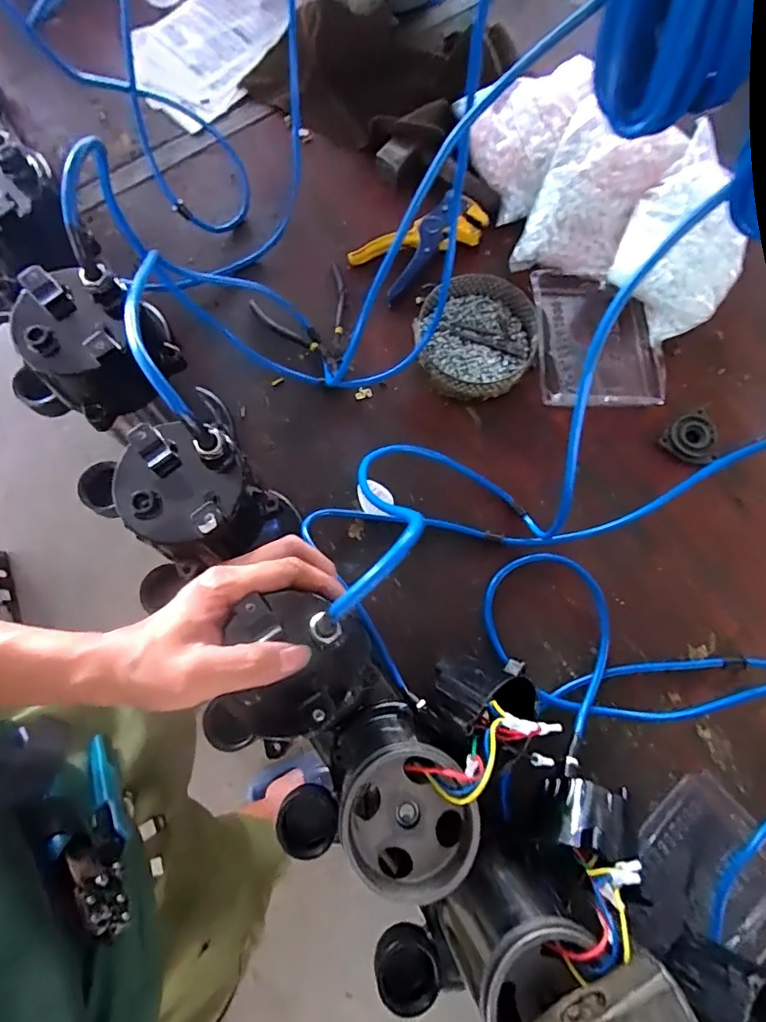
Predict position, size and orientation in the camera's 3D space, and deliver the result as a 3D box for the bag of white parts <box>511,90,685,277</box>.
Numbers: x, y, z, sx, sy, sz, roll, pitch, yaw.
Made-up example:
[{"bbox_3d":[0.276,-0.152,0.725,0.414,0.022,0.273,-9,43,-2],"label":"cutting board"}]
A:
[{"bbox_3d":[0.259,-0.390,0.621,0.129,0.062,0.226,28,77,5],"label":"bag of white parts"}]

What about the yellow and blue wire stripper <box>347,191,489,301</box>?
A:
[{"bbox_3d":[0.050,-0.336,0.628,0.167,0.028,0.077,-35,80,-9],"label":"yellow and blue wire stripper"}]

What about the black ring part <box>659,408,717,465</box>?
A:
[{"bbox_3d":[0.362,-0.085,0.585,0.059,0.010,0.065,44,79,9],"label":"black ring part"}]

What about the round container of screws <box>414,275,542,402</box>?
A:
[{"bbox_3d":[0.110,-0.204,0.598,0.136,0.038,0.140,0,76,-2],"label":"round container of screws"}]

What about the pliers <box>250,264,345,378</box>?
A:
[{"bbox_3d":[-0.078,-0.221,0.607,0.111,0.022,0.124,-30,79,-8],"label":"pliers"}]

